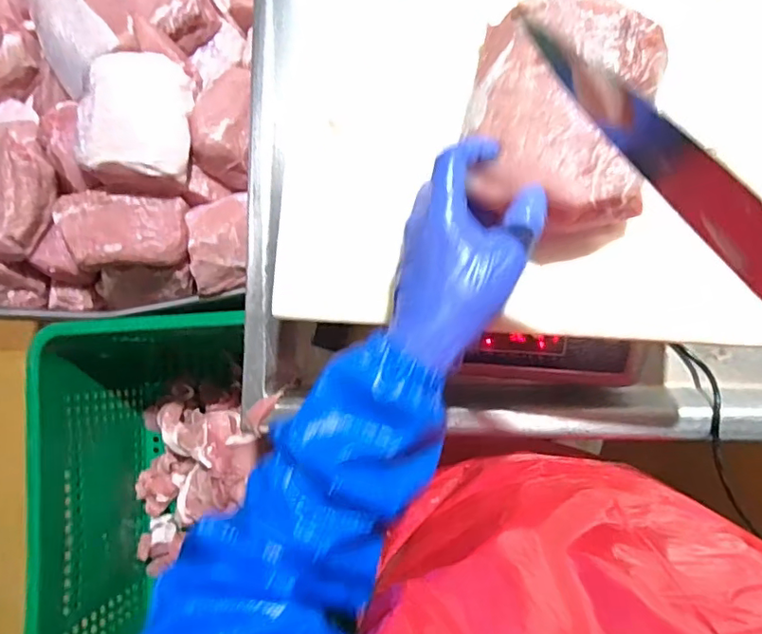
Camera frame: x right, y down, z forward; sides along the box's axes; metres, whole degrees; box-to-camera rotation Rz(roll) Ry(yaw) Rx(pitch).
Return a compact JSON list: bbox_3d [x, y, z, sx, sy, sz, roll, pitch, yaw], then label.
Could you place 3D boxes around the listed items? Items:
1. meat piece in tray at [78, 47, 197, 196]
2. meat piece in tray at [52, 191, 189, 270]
[{"bbox_3d":[-0.299,-0.233,0.673,0.123,0.075,0.159,5,85,-17],"label":"meat piece in tray"},{"bbox_3d":[-0.323,-0.107,0.684,0.151,0.048,0.088,0,84,6],"label":"meat piece in tray"}]

